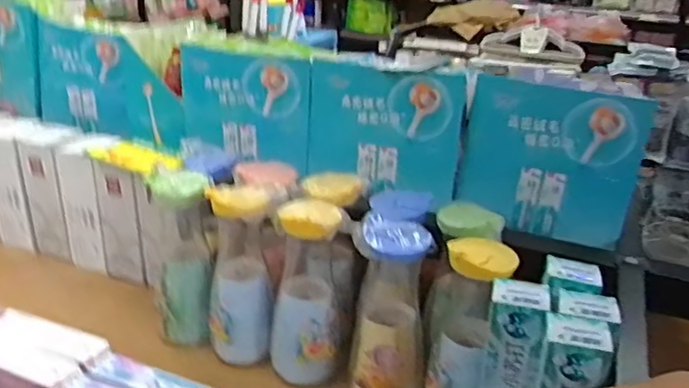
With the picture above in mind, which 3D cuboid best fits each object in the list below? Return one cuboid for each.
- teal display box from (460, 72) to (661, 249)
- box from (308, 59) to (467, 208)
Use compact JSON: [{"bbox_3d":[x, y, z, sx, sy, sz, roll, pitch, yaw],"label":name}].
[{"bbox_3d":[0.279,-0.050,0.818,0.218,0.197,0.092,18,28,32],"label":"teal display box"},{"bbox_3d":[0.061,-0.090,0.883,0.220,0.194,0.086,12,25,20],"label":"box"}]

